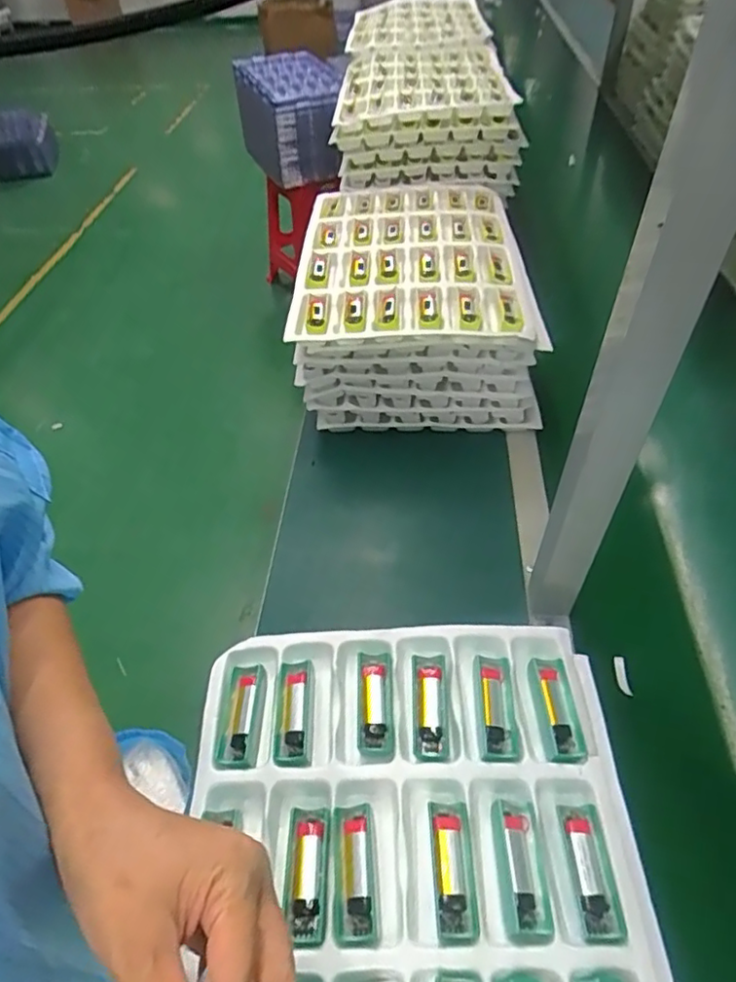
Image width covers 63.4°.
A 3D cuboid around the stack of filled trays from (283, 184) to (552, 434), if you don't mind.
[{"bbox_3d":[0.070,-0.316,0.964,0.335,0.168,0.485,-1,49,3],"label":"stack of filled trays"}]

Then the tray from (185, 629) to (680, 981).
[{"bbox_3d":[0.036,0.307,0.387,0.329,0.032,0.457,-3,49,1],"label":"tray"}]

